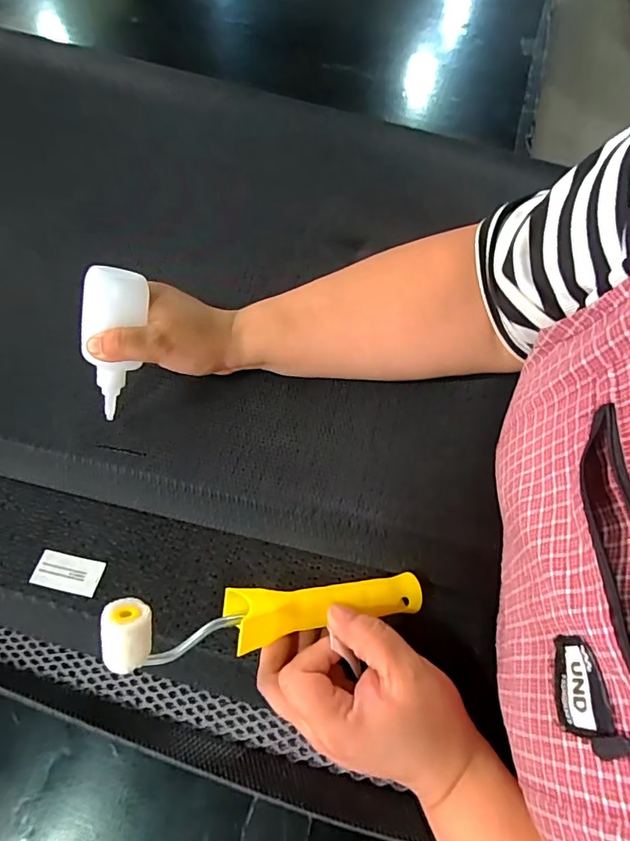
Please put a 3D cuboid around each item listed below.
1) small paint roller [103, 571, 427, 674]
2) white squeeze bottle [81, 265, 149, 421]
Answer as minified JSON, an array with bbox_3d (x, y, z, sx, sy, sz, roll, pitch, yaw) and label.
[{"bbox_3d":[-0.022,0.117,0.304,0.200,0.027,0.034,0,62,-25],"label":"small paint roller"},{"bbox_3d":[-0.158,-0.056,0.387,0.039,0.119,0.028,18,27,10],"label":"white squeeze bottle"}]

